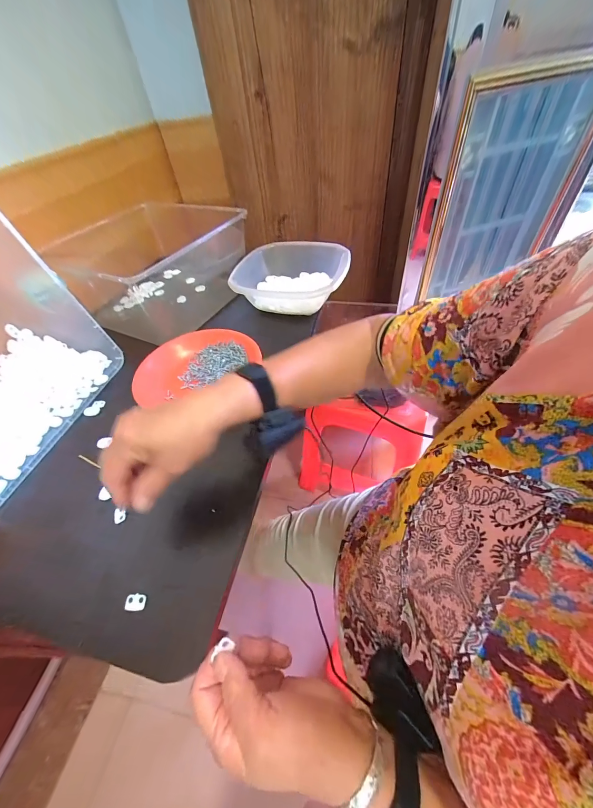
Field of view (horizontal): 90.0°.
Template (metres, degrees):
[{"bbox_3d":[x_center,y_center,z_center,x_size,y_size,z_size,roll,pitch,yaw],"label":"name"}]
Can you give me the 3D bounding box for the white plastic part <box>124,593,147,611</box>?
[{"bbox_3d":[-0.153,0.189,0.282,0.019,0.004,0.014,1,48,8],"label":"white plastic part"}]

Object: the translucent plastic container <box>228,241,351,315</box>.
[{"bbox_3d":[-0.014,-0.247,0.584,0.212,0.063,0.195,6,49,12],"label":"translucent plastic container"}]

